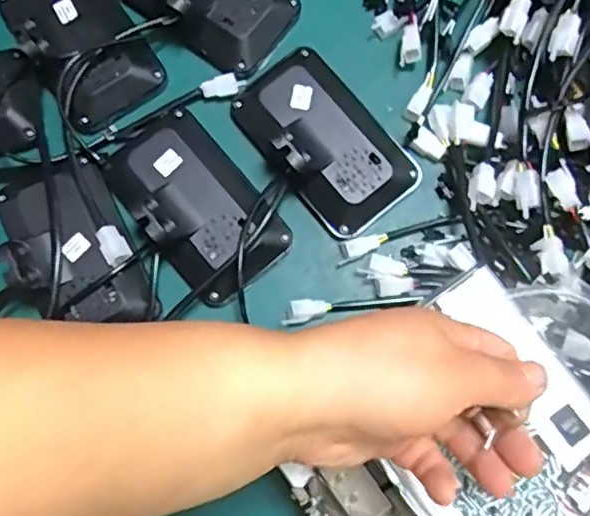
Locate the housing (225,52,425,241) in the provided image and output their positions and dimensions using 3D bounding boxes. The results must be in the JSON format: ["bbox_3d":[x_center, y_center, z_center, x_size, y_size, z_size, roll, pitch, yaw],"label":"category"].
[{"bbox_3d":[0.027,-0.104,0.504,0.102,0.047,0.157,-38,81,-6],"label":"housing"}]

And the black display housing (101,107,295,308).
[{"bbox_3d":[-0.082,-0.048,0.495,0.092,0.043,0.160,-39,81,-6],"label":"black display housing"}]

